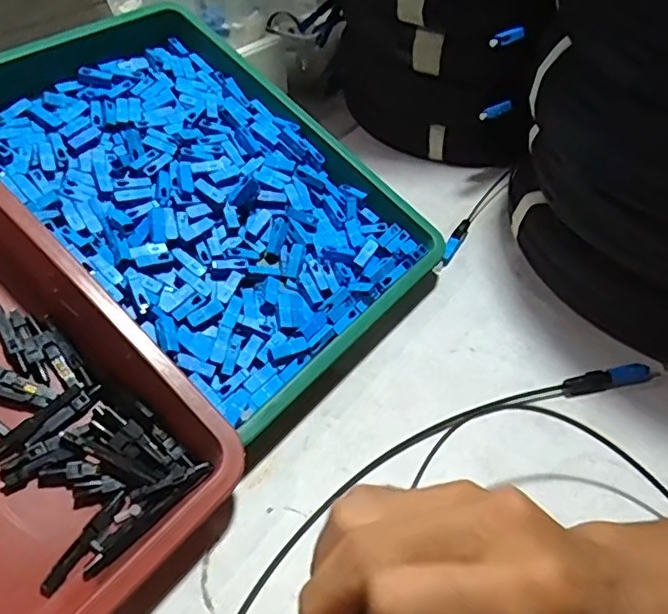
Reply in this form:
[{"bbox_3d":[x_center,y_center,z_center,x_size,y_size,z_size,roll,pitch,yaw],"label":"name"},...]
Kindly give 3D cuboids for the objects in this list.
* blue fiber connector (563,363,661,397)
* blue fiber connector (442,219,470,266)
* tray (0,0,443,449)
[{"bbox_3d":[0.183,0.047,0.391,0.067,0.007,0.014,-10,46,-10],"label":"blue fiber connector"},{"bbox_3d":[0.101,-0.055,0.492,0.011,0.011,0.053,19,48,17],"label":"blue fiber connector"},{"bbox_3d":[-0.098,-0.092,0.429,0.329,0.033,0.212,45,59,9],"label":"tray"}]

